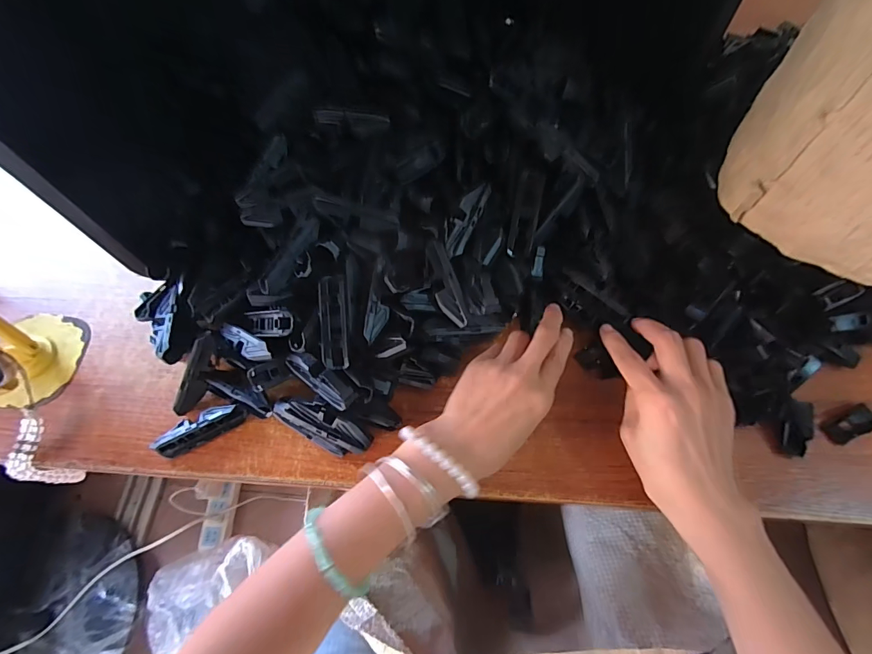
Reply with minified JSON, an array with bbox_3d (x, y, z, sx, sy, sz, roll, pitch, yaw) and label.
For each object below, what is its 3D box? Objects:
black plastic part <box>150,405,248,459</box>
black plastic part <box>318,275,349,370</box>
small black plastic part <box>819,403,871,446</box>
[{"bbox_3d":[-0.200,0.085,0.346,0.071,0.020,0.022,-25,66,-9],"label":"black plastic part"},{"bbox_3d":[-0.081,-0.004,0.323,0.021,0.007,0.073,-5,84,0],"label":"black plastic part"},{"bbox_3d":[0.334,0.077,0.328,0.042,0.006,0.021,-25,66,-9],"label":"small black plastic part"}]

